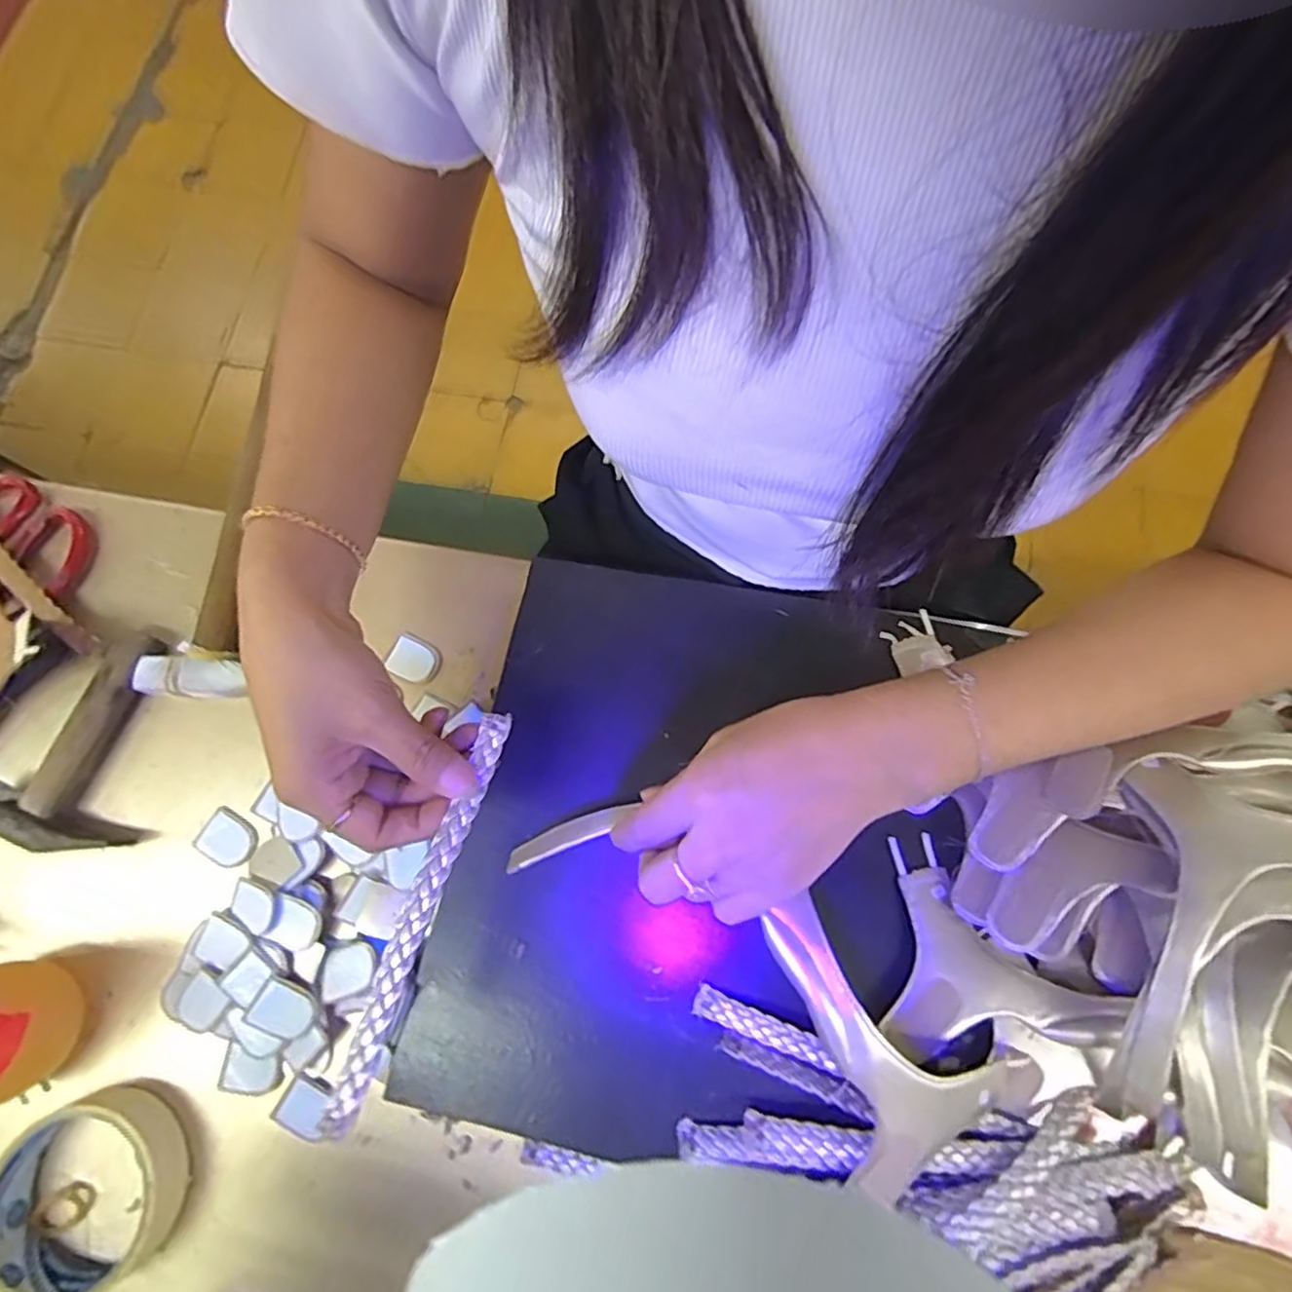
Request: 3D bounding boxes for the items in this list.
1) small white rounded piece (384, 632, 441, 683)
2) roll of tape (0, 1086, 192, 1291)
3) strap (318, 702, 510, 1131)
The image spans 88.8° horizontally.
[{"bbox_3d":[-0.145,0.008,0.411,0.030,0.005,0.026,24,77,7],"label":"small white rounded piece"},{"bbox_3d":[-0.279,0.270,0.330,0.085,0.023,0.098,28,78,8],"label":"roll of tape"},{"bbox_3d":[-0.094,0.107,0.280,0.013,0.005,0.170,16,64,5],"label":"strap"}]

